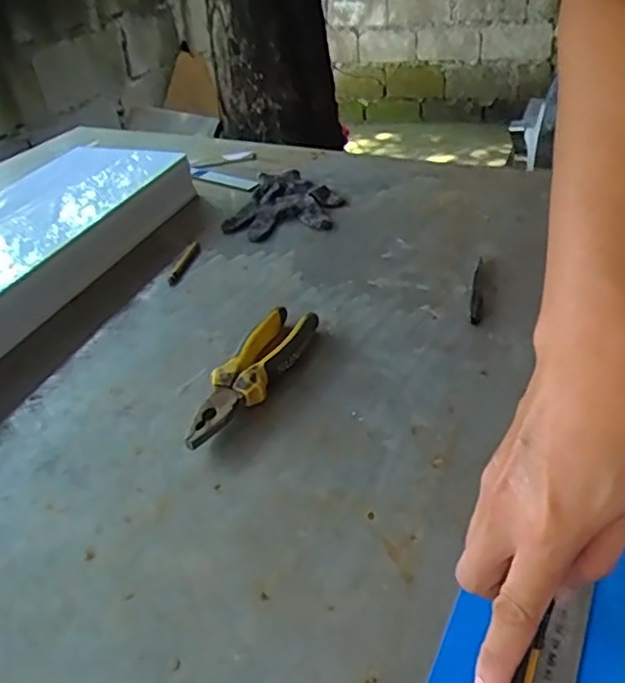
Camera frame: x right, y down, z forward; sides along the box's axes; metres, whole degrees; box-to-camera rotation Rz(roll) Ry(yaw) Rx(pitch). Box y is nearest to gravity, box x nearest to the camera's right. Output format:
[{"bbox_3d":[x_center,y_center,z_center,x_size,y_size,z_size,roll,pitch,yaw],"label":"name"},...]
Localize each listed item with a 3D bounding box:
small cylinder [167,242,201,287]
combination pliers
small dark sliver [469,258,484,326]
[{"bbox_3d":[-0.157,-0.096,0.766,0.015,0.012,0.089,3,38,13],"label":"small cylinder"},{"bbox_3d":[-0.055,0.029,0.567,0.048,0.029,0.188,14,42,25],"label":"combination pliers"},{"bbox_3d":[0.174,-0.055,0.657,0.012,0.005,0.120,4,38,14],"label":"small dark sliver"}]

